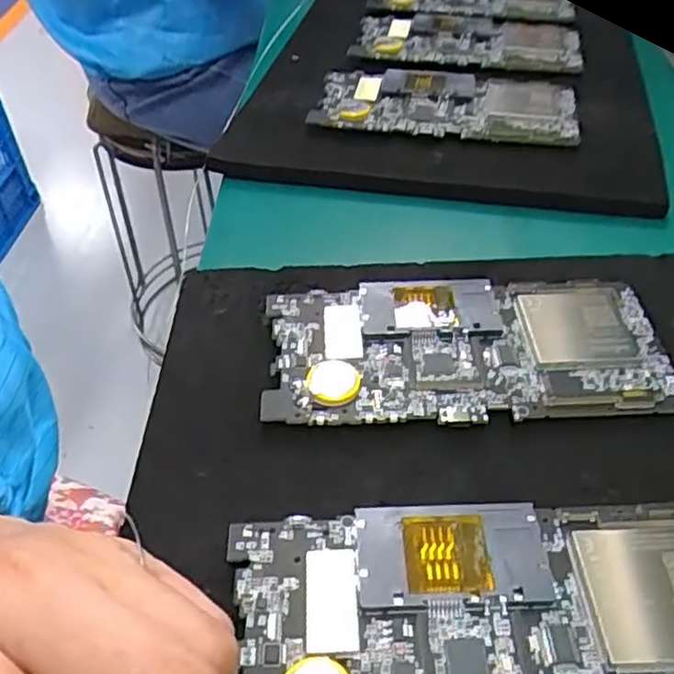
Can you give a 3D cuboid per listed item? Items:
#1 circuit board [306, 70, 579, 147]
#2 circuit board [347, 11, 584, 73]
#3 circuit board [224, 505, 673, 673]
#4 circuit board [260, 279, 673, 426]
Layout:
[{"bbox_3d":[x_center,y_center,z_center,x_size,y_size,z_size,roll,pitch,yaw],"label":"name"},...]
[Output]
[{"bbox_3d":[0.062,-0.138,0.405,0.151,0.015,0.066,9,46,8],"label":"circuit board"},{"bbox_3d":[0.085,-0.201,0.463,0.153,0.012,0.075,13,46,11],"label":"circuit board"},{"bbox_3d":[0.046,0.081,0.191,0.151,0.007,0.070,0,45,-1],"label":"circuit board"},{"bbox_3d":[0.049,0.002,0.266,0.149,0.007,0.070,-1,45,-3],"label":"circuit board"}]

